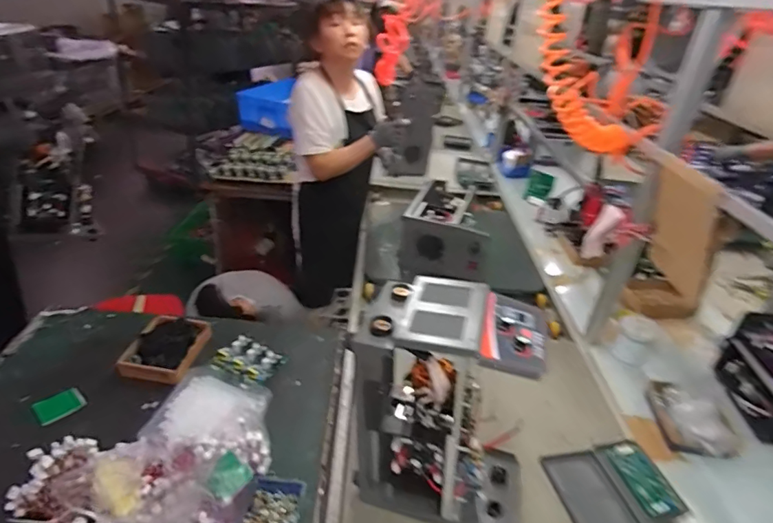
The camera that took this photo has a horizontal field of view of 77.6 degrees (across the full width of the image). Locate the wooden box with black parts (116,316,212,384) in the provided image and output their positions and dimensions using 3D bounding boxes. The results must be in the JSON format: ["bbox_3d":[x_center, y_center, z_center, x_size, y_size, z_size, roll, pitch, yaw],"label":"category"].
[{"bbox_3d":[-0.509,0.195,1.121,0.152,0.043,0.193,10,31,6],"label":"wooden box with black parts"}]

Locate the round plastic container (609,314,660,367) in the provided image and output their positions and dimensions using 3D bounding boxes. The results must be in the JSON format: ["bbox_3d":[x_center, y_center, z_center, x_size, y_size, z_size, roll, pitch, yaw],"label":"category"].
[{"bbox_3d":[0.650,0.200,1.255,0.097,0.120,0.110,25,36,29],"label":"round plastic container"}]

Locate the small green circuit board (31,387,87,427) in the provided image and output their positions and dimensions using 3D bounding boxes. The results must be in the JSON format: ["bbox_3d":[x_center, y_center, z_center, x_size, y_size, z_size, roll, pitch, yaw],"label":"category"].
[{"bbox_3d":[-0.674,0.296,0.989,0.072,0.005,0.083,31,39,34],"label":"small green circuit board"}]

